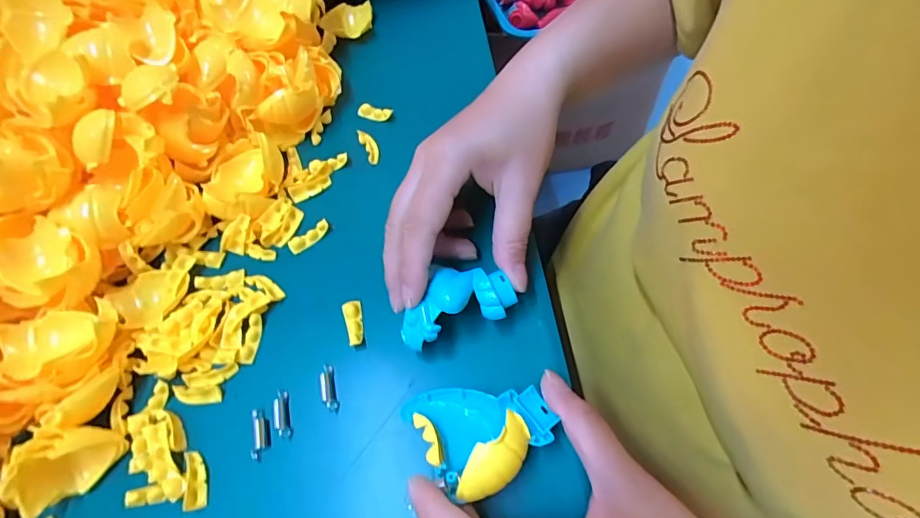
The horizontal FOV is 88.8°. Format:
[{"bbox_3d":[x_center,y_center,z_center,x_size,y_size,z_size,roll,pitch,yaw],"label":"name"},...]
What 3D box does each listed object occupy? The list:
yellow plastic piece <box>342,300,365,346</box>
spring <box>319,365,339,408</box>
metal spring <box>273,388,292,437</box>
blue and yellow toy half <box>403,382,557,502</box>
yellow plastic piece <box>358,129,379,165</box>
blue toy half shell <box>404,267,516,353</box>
[{"bbox_3d":[-0.065,0.039,0.288,0.011,0.005,0.029,-15,63,-4],"label":"yellow plastic piece"},{"bbox_3d":[-0.077,0.074,0.272,0.007,0.006,0.025,-16,63,-4],"label":"spring"},{"bbox_3d":[-0.101,0.088,0.266,0.008,0.006,0.026,-15,63,-3],"label":"metal spring"},{"bbox_3d":[0.009,0.089,0.234,0.074,0.035,0.051,-4,63,2],"label":"blue and yellow toy half"},{"bbox_3d":[-0.067,-0.084,0.350,0.010,0.008,0.030,-24,64,-8],"label":"yellow plastic piece"},{"bbox_3d":[-0.004,0.023,0.261,0.065,0.019,0.033,-23,64,-6],"label":"blue toy half shell"}]

